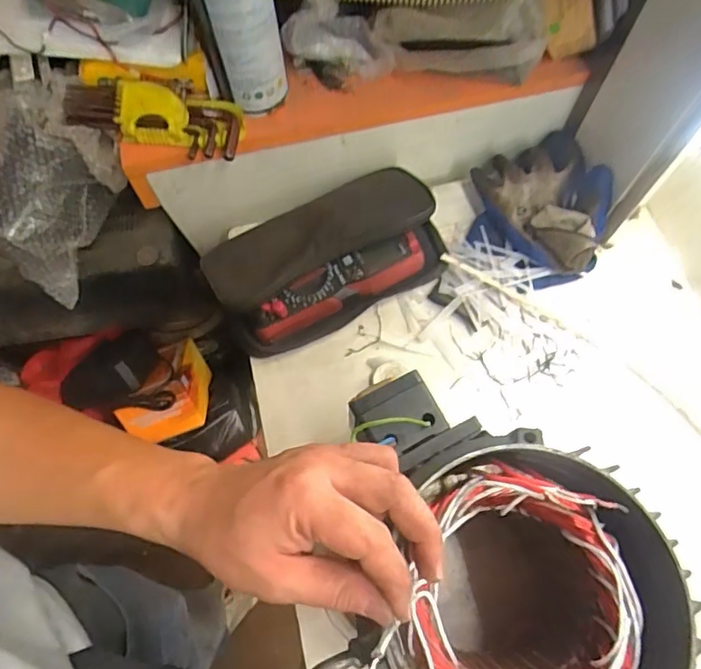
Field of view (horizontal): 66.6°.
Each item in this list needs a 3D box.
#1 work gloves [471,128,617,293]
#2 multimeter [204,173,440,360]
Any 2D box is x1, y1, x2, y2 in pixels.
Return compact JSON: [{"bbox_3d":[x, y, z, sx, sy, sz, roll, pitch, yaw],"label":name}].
[{"bbox_3d":[0.202,-0.141,0.564,0.141,0.051,0.150,0,68,1],"label":"work gloves"},{"bbox_3d":[-0.027,-0.081,0.539,0.223,0.068,0.135,-27,70,-9],"label":"multimeter"}]

